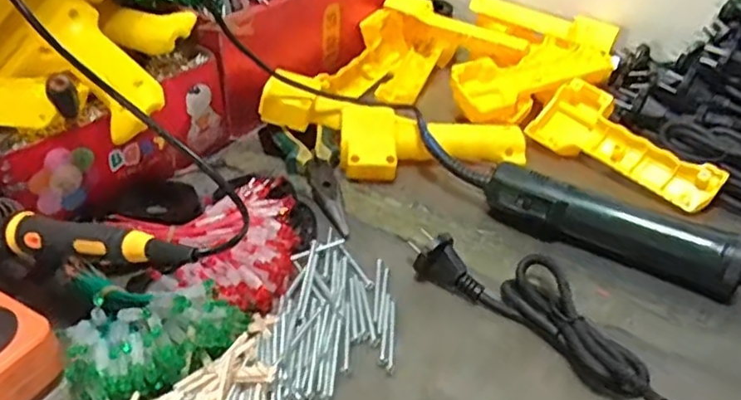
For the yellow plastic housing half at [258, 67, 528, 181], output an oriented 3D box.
[{"bbox_3d":[0.018,-0.063,0.576,0.238,0.051,0.095,9,38,9],"label":"yellow plastic housing half"}]

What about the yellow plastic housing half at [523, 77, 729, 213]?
[{"bbox_3d":[0.219,-0.052,0.562,0.166,0.046,0.050,30,45,31],"label":"yellow plastic housing half"}]

